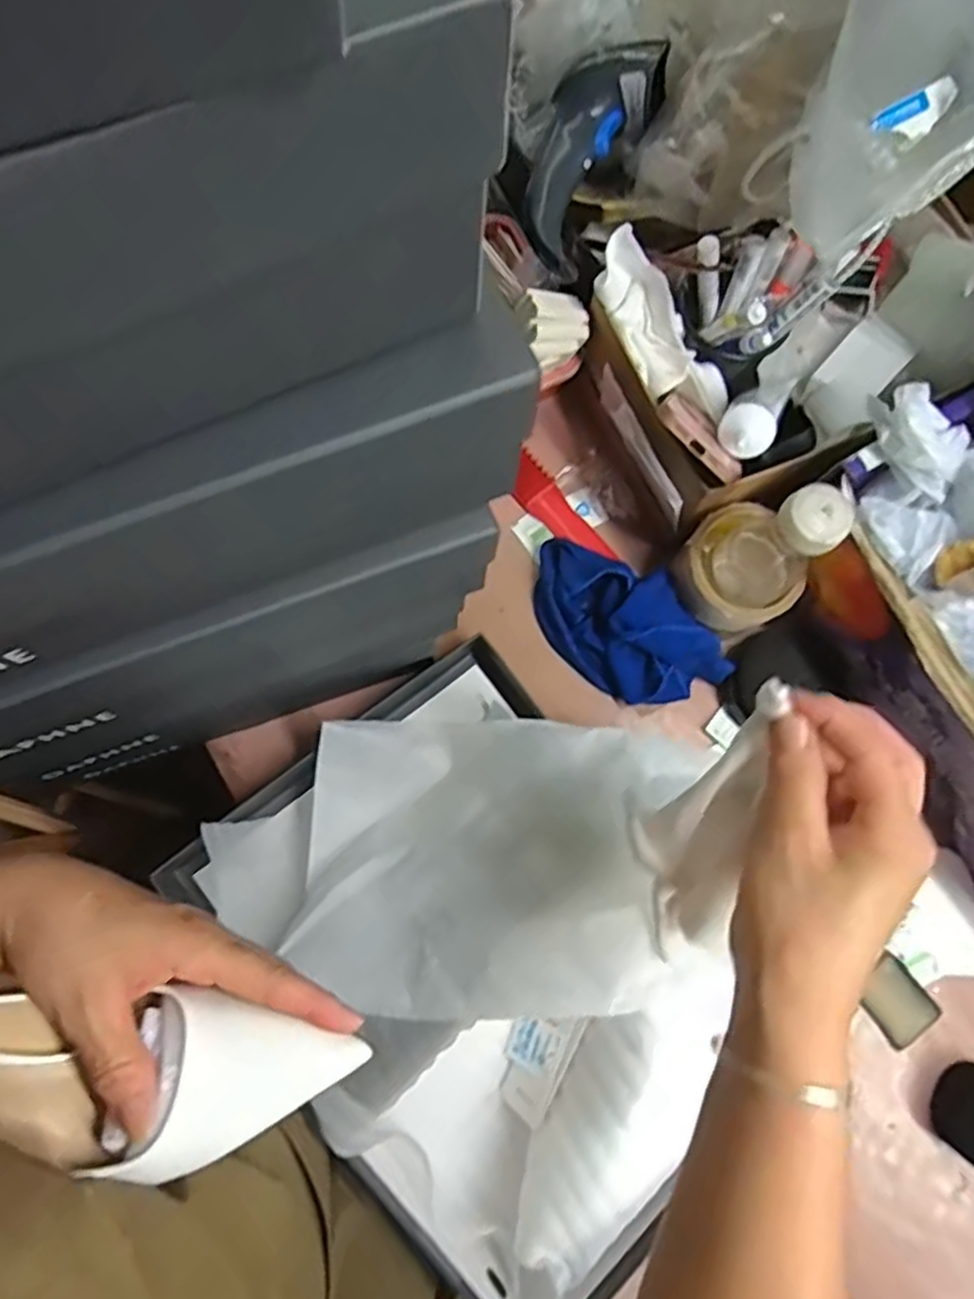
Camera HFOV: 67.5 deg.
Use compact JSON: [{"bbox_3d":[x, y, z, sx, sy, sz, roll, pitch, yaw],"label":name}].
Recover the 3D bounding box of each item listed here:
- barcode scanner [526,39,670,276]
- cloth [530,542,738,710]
[{"bbox_3d":[0.071,-0.373,0.556,0.074,0.068,0.158,33,104,6],"label":"barcode scanner"},{"bbox_3d":[0.108,-0.021,0.587,0.178,0.056,0.092,41,81,7],"label":"cloth"}]

